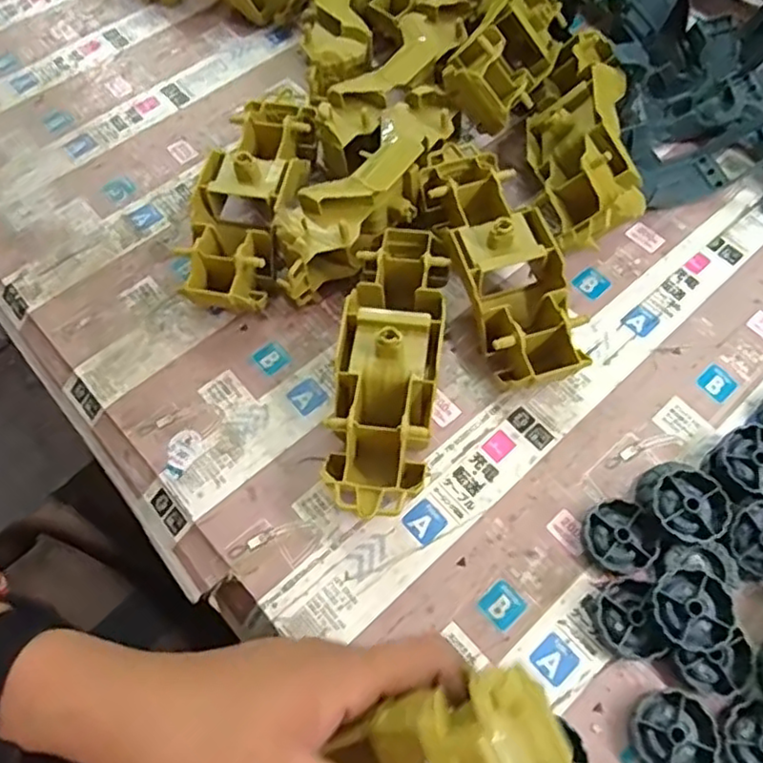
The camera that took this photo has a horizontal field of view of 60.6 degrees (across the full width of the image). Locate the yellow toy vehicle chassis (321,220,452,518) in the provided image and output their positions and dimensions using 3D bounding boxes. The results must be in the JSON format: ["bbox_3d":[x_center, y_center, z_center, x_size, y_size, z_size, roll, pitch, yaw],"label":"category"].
[{"bbox_3d":[0.005,-0.010,0.378,0.054,0.060,0.178,5,63,4],"label":"yellow toy vehicle chassis"}]

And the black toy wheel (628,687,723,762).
[{"bbox_3d":[0.142,0.171,0.318,0.041,0.009,0.037,-4,63,-1],"label":"black toy wheel"}]

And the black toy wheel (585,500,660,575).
[{"bbox_3d":[0.130,0.084,0.355,0.037,0.010,0.038,0,63,1],"label":"black toy wheel"}]

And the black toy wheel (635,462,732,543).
[{"bbox_3d":[0.163,0.068,0.356,0.045,0.023,0.038,36,69,18],"label":"black toy wheel"}]

